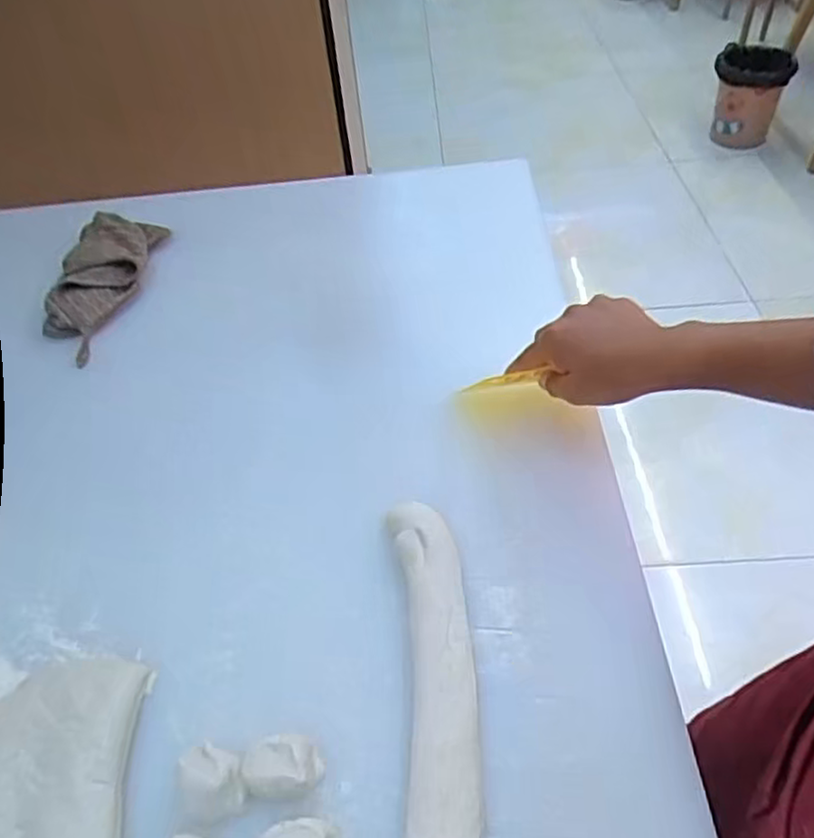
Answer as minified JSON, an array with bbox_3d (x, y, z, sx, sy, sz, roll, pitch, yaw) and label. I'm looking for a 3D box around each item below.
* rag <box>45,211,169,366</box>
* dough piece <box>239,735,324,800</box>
[{"bbox_3d":[-0.335,-0.148,0.745,0.091,0.048,0.212,1,47,7],"label":"rag"},{"bbox_3d":[-0.071,0.195,0.390,0.044,0.021,0.030,-5,47,1],"label":"dough piece"}]

